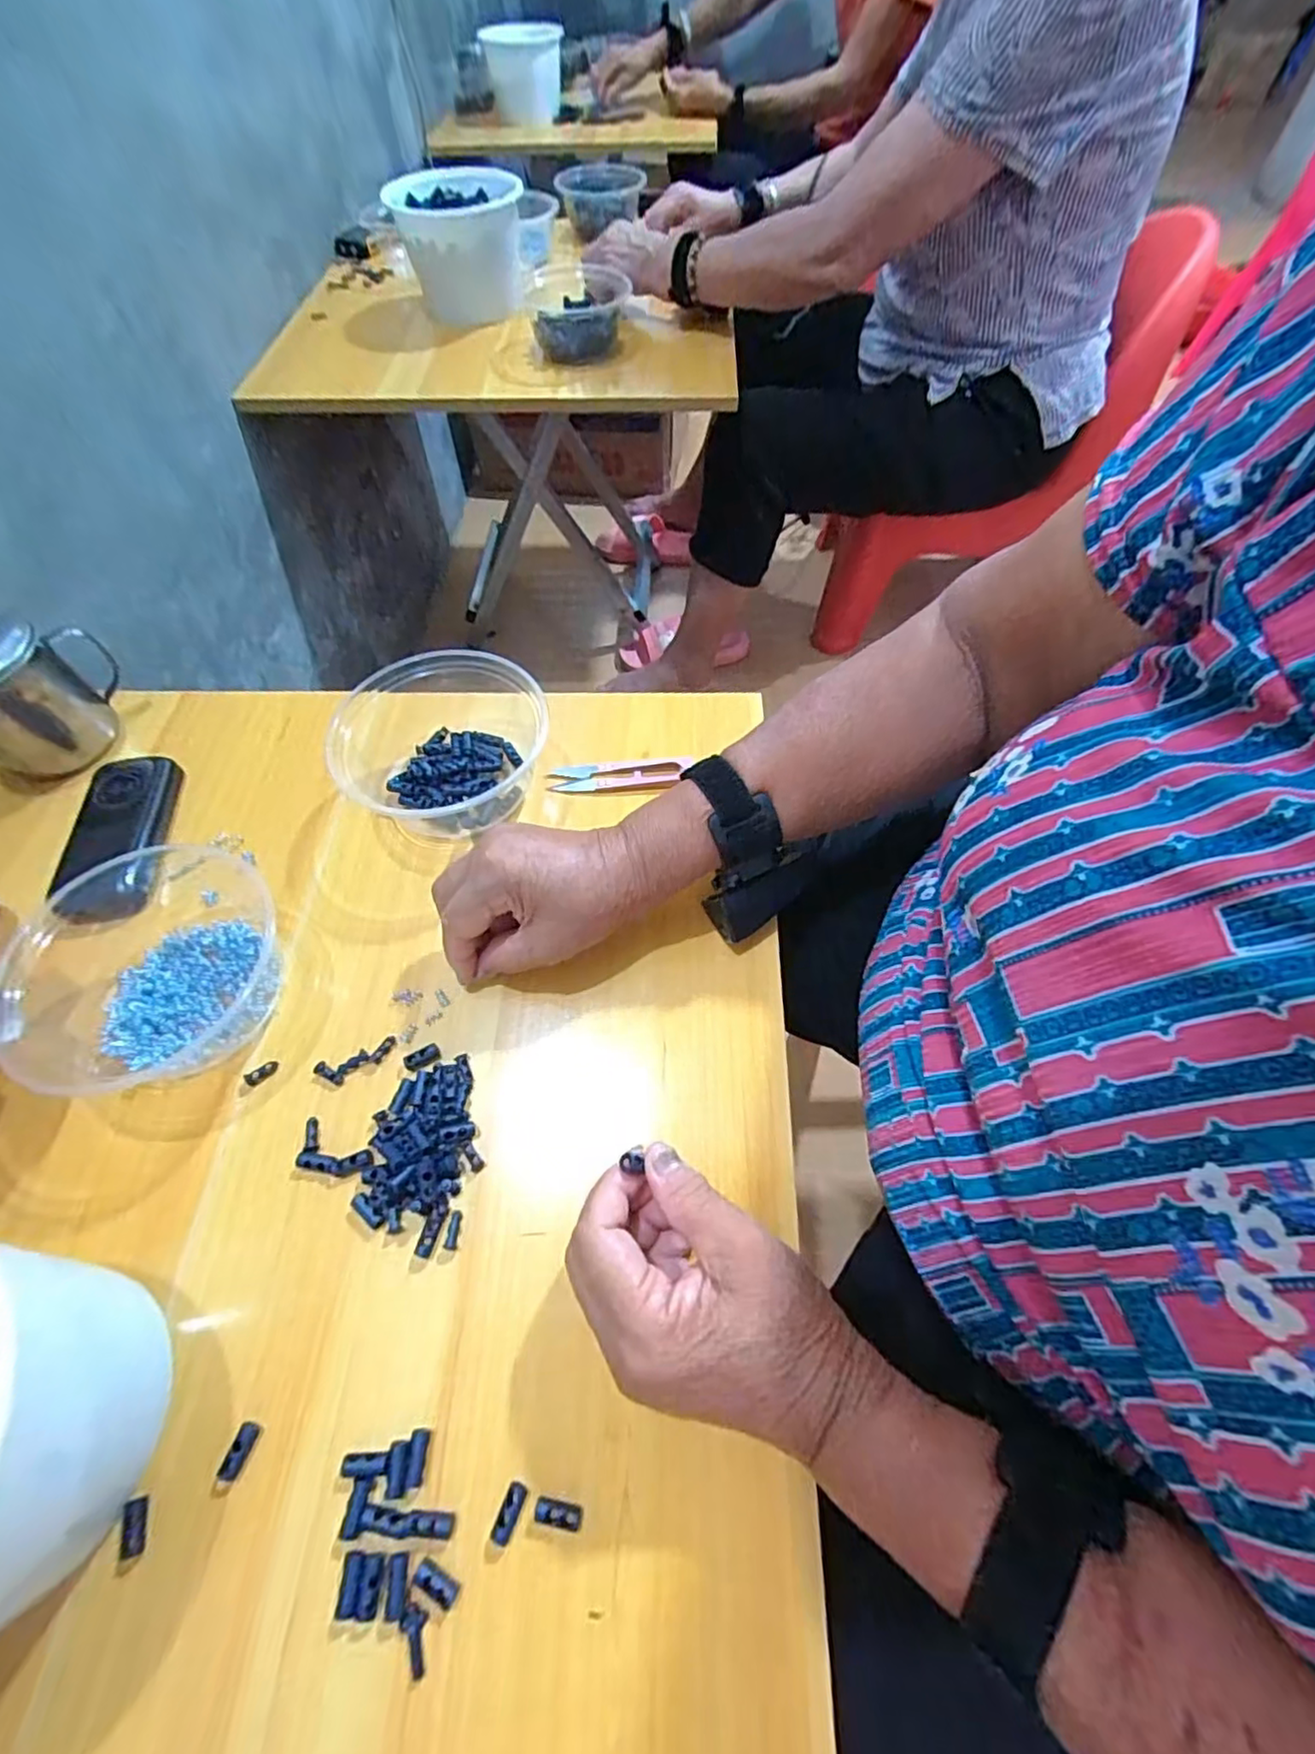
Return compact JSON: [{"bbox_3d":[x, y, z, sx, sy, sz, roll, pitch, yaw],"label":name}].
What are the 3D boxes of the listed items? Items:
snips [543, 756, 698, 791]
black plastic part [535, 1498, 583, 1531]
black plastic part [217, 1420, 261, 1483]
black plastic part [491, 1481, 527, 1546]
[{"bbox_3d":[-0.026,-0.072,0.460,0.100,0.015,0.019,-2,60,0],"label":"snips"},{"bbox_3d":[-0.041,0.261,0.264,0.019,0.007,0.008,6,60,5],"label":"black plastic part"},{"bbox_3d":[-0.180,0.247,0.278,0.008,0.004,0.020,15,62,10],"label":"black plastic part"},{"bbox_3d":[-0.061,0.260,0.264,0.008,0.004,0.019,19,62,12],"label":"black plastic part"}]

